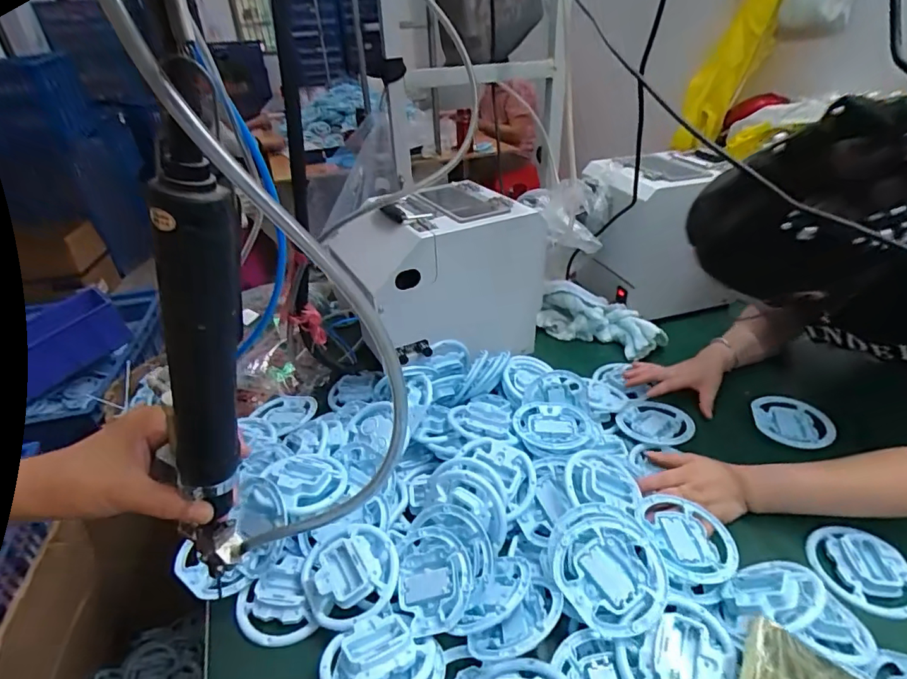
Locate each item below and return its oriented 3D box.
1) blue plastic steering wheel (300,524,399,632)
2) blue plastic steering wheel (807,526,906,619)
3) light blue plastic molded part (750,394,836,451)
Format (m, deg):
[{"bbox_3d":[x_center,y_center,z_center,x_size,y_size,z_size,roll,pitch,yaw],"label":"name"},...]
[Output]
[{"bbox_3d":[-0.108,0.245,0.518,0.105,0.026,0.105,-4,44,3],"label":"blue plastic steering wheel"},{"bbox_3d":[0.450,0.250,0.535,0.093,0.031,0.092,-3,32,2],"label":"blue plastic steering wheel"},{"bbox_3d":[0.492,0.116,0.718,0.094,0.020,0.098,-3,32,2],"label":"light blue plastic molded part"}]

